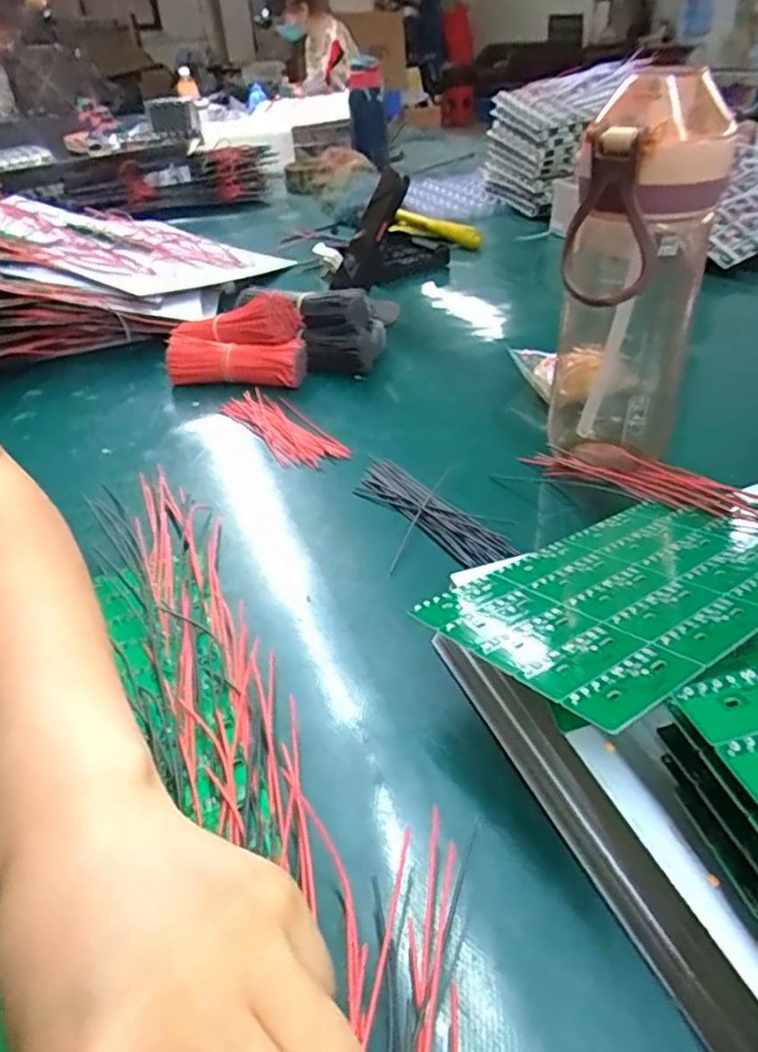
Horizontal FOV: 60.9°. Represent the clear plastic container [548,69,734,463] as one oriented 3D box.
[{"bbox_3d":[0.148,-0.130,0.386,0.076,0.235,0.080,16,40,23],"label":"clear plastic container"}]

